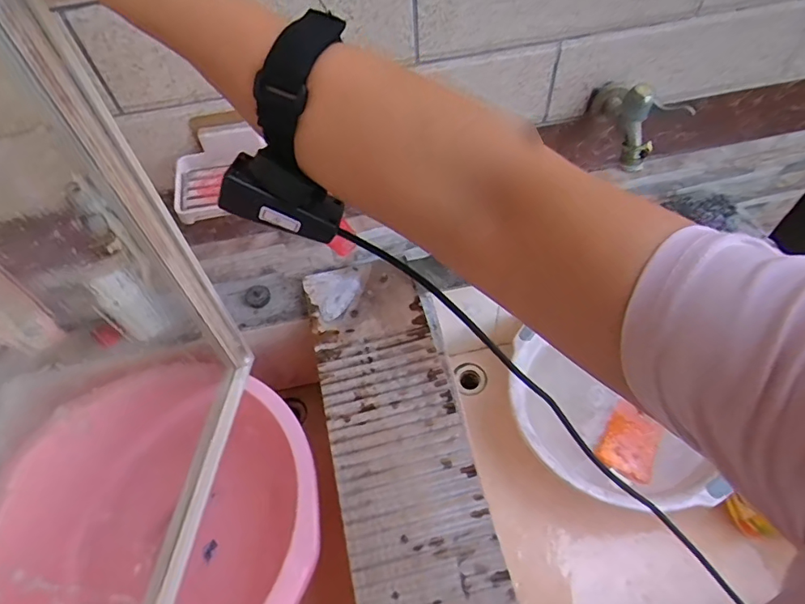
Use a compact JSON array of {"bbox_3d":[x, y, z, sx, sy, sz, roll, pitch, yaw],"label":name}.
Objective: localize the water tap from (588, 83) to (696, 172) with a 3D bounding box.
[{"bbox_3d":[0.266,-0.207,0.581,0.053,0.103,0.105,-8,56,-1],"label":"water tap"}]

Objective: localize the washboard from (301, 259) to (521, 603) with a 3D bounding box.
[{"bbox_3d":[0.001,0.187,0.595,0.165,0.017,0.551,-13,56,-4],"label":"washboard"}]

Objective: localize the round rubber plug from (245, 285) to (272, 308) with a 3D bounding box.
[{"bbox_3d":[-0.222,-0.008,0.763,0.033,0.019,0.036,-6,56,0],"label":"round rubber plug"}]

